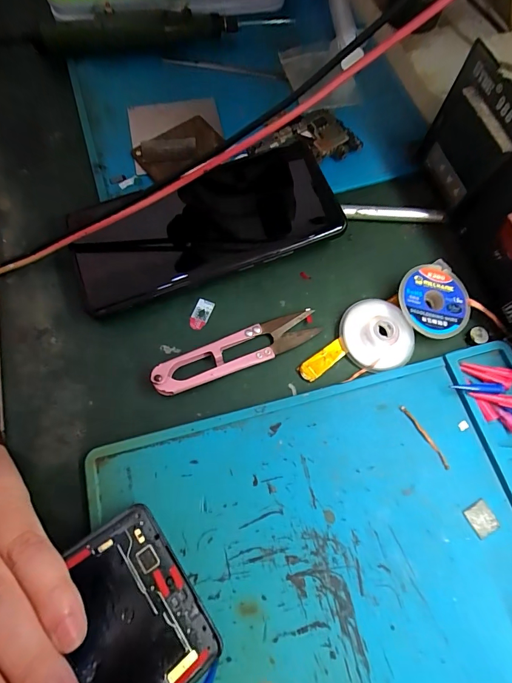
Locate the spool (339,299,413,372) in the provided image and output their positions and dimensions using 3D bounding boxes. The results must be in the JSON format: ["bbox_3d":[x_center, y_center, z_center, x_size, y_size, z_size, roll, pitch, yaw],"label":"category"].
[{"bbox_3d":[0.071,-0.004,0.221,0.038,0.010,0.043,-23,70,-10],"label":"spool"}]

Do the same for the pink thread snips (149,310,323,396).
[{"bbox_3d":[-0.010,0.005,0.216,0.099,0.011,0.021,-24,70,-10],"label":"pink thread snips"}]

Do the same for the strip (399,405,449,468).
[{"bbox_3d":[0.092,0.051,0.203,0.004,0.004,0.038,-30,72,-12],"label":"strip"}]

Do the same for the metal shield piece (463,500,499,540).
[{"bbox_3d":[0.114,0.090,0.190,0.014,0.004,0.014,-26,73,-13],"label":"metal shield piece"}]

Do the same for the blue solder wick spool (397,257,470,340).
[{"bbox_3d":[0.107,-0.024,0.226,0.044,0.009,0.044,2,80,-10],"label":"blue solder wick spool"}]

